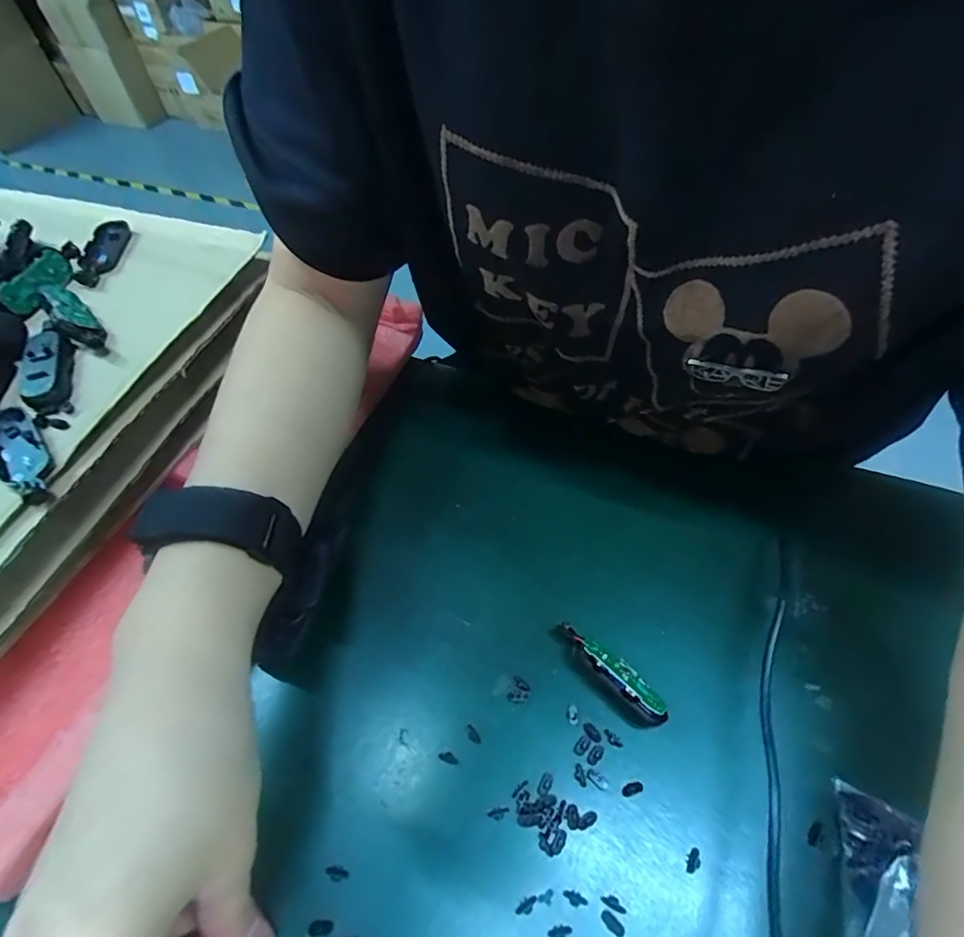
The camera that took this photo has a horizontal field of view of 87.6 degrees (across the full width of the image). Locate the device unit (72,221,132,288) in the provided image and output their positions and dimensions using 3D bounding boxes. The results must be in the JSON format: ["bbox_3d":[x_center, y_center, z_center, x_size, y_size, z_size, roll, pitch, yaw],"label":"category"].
[{"bbox_3d":[-0.227,-0.129,0.301,0.018,0.009,0.063,-6,53,0],"label":"device unit"}]

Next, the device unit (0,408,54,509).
[{"bbox_3d":[-0.204,-0.006,0.222,0.019,0.009,0.061,-38,59,-22],"label":"device unit"}]

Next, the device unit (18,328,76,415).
[{"bbox_3d":[-0.211,-0.048,0.244,0.017,0.013,0.049,-15,67,-10],"label":"device unit"}]

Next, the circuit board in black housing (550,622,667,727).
[{"bbox_3d":[0.058,0.092,0.231,0.019,0.018,0.059,-37,60,-23],"label":"circuit board in black housing"}]

